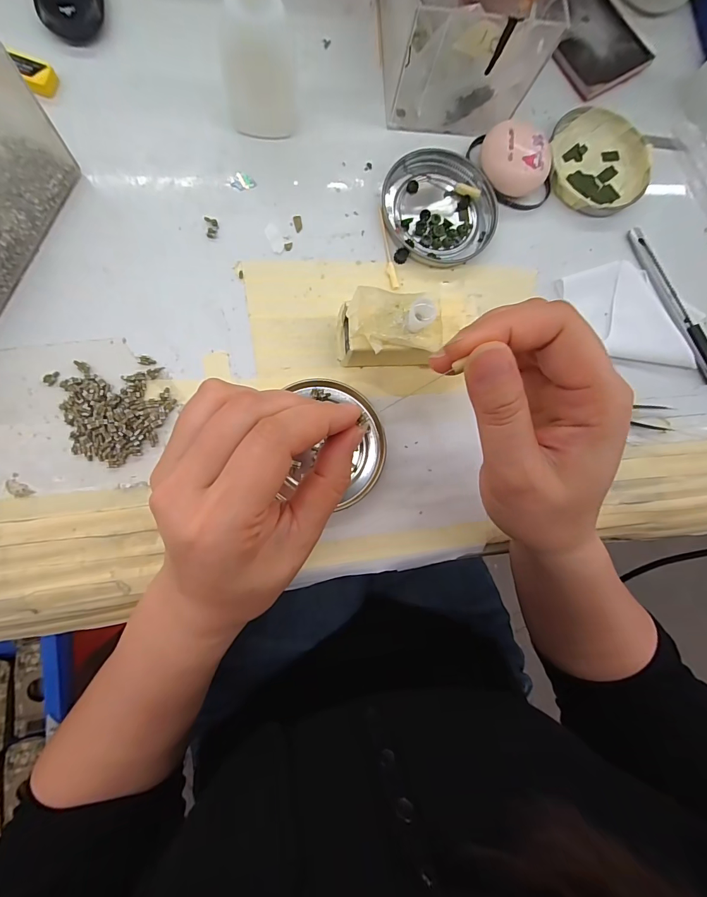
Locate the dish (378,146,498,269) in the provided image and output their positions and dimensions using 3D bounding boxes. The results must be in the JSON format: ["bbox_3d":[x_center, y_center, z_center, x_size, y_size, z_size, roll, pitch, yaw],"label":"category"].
[{"bbox_3d":[0.059,-0.165,0.265,0.077,0.008,0.075,1,84,-9],"label":"dish"}]

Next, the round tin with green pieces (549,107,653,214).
[{"bbox_3d":[0.181,-0.210,0.285,0.073,0.010,0.080,1,86,-8],"label":"round tin with green pieces"}]

